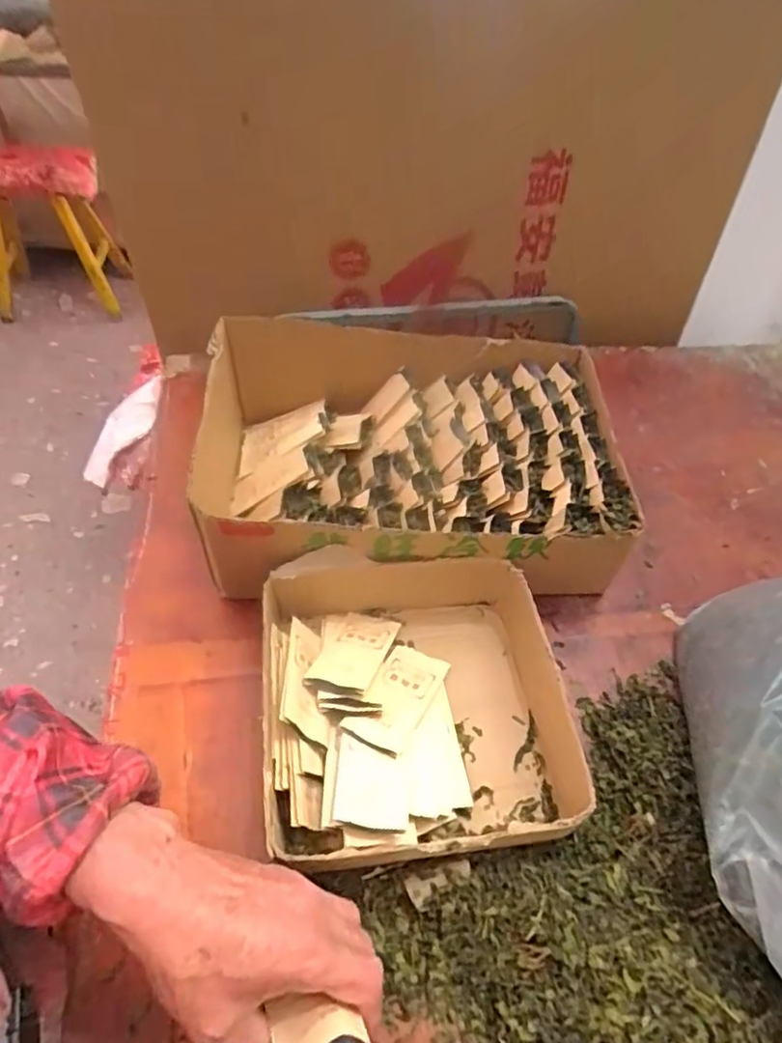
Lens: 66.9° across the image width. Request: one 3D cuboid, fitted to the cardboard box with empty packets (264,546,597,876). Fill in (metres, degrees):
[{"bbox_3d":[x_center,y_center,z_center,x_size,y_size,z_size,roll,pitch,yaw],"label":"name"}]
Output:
[{"bbox_3d":[0.022,0.146,0.486,0.243,0.081,0.224,-2,52,-5],"label":"cardboard box with empty packets"}]

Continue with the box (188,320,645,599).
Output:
[{"bbox_3d":[0.004,-0.068,0.618,0.424,0.137,0.283,-1,52,-4],"label":"box"}]

